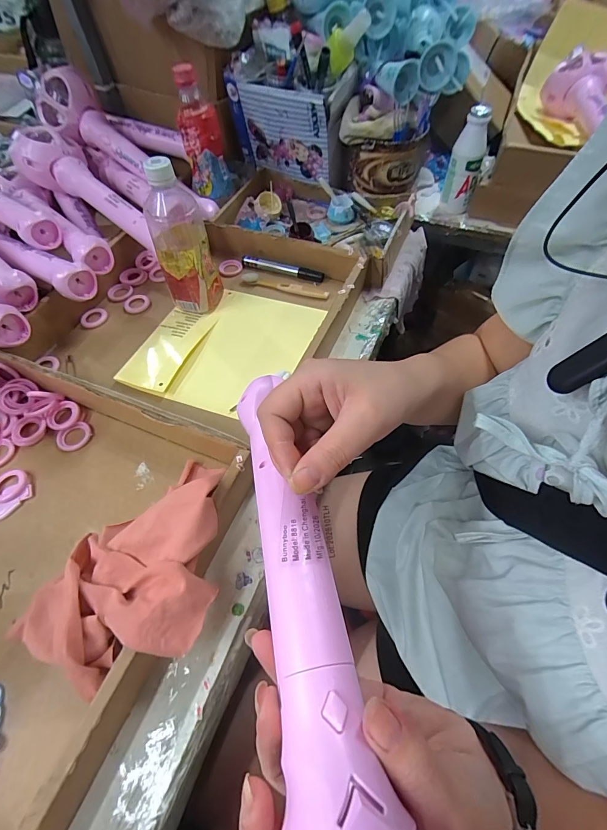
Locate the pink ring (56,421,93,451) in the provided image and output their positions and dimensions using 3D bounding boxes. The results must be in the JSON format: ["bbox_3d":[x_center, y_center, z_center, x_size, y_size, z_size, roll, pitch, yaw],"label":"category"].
[{"bbox_3d":[-0.265,0.025,0.423,0.038,0.004,0.033,-33,64,-19],"label":"pink ring"}]

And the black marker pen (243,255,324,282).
[{"bbox_3d":[-0.035,-0.230,0.573,0.135,0.013,0.019,17,60,10],"label":"black marker pen"}]

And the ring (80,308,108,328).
[{"bbox_3d":[-0.305,-0.142,0.533,0.037,0.007,0.032,-38,65,-21],"label":"ring"}]

